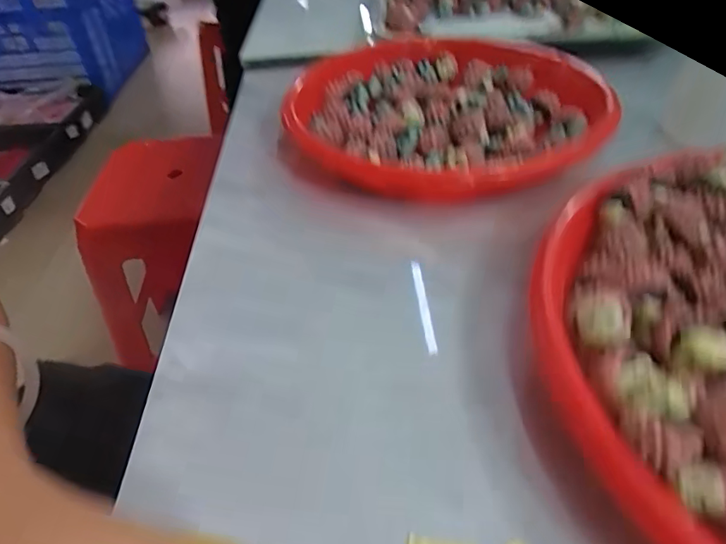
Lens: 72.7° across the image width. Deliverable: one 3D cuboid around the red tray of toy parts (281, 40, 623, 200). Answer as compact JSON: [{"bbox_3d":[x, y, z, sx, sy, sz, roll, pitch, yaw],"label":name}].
[{"bbox_3d":[0.054,-0.107,0.316,0.185,0.028,0.203,10,42,15],"label":"red tray of toy parts"}]

